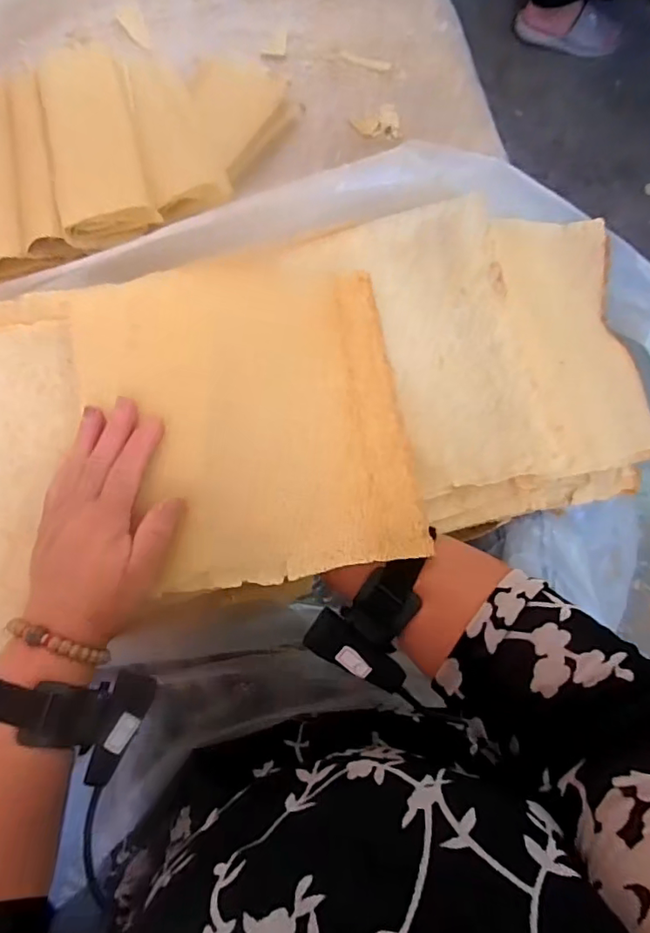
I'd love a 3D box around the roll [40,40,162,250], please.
[{"bbox_3d":[-0.270,-0.375,0.597,0.100,0.030,0.269,-17,78,-5],"label":"roll"}]

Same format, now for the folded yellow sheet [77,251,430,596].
[{"bbox_3d":[-0.063,-0.046,0.384,0.241,0.068,0.259,-10,78,-3],"label":"folded yellow sheet"}]

